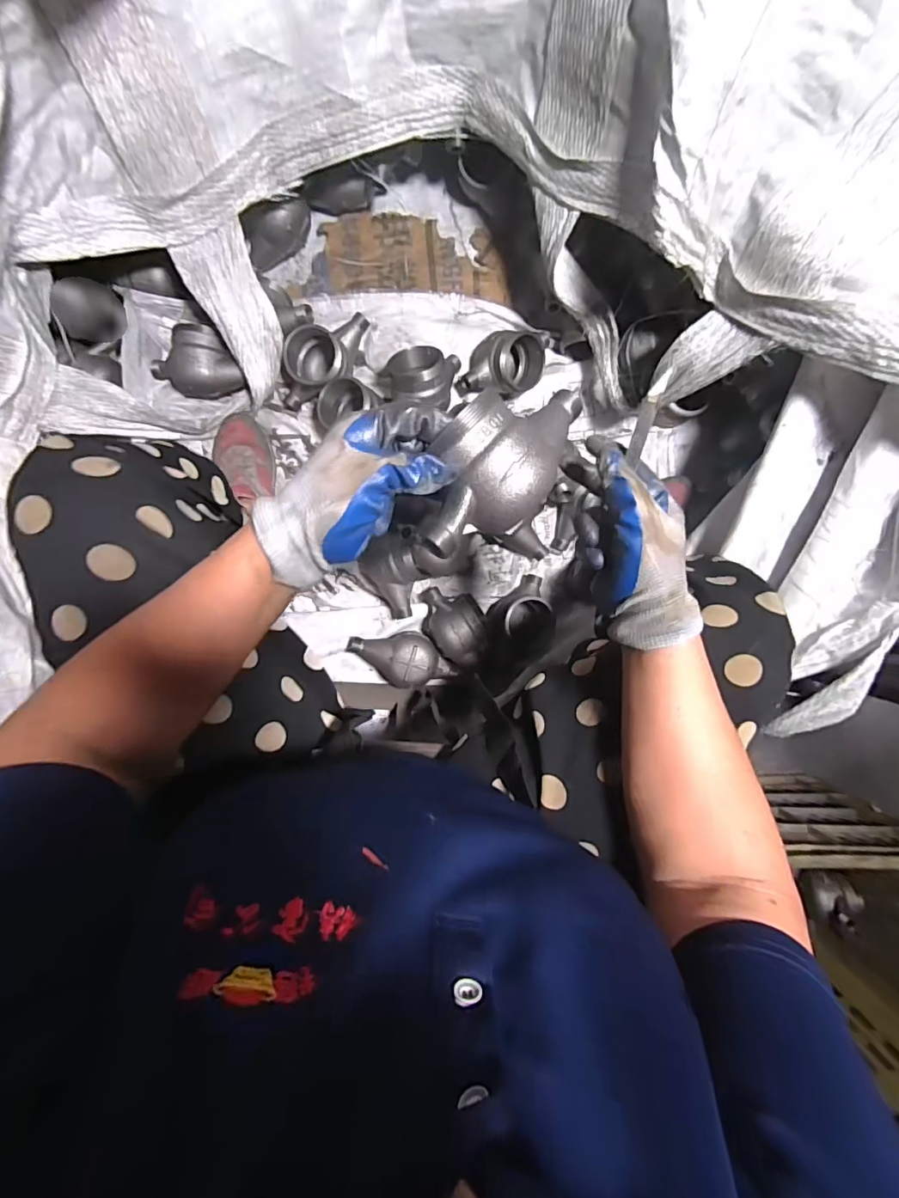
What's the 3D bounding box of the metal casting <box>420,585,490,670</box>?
[{"bbox_3d":[0.014,0.044,0.754,0.085,0.067,0.137,-34,94,-1],"label":"metal casting"}]

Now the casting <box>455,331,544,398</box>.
[{"bbox_3d":[0.074,-0.341,0.731,0.120,0.075,0.079,-3,93,-3],"label":"casting"}]

